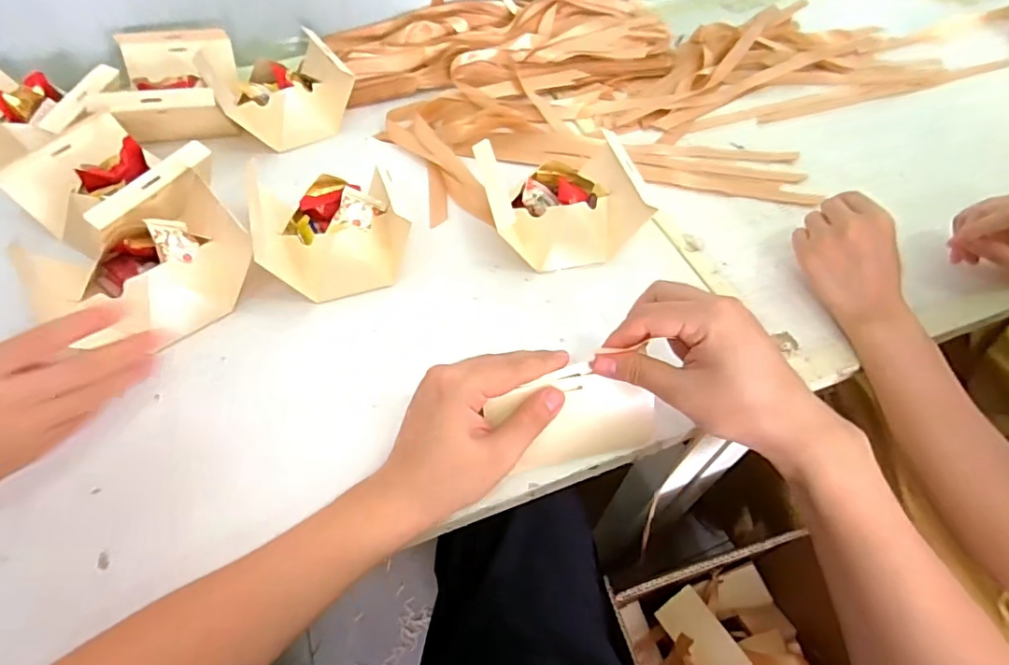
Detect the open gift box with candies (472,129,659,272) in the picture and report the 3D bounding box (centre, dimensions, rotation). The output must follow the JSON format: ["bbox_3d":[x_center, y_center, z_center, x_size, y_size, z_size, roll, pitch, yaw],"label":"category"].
[{"bbox_3d":[0.055,-0.133,0.533,0.154,0.065,0.125,-12,56,-11],"label":"open gift box with candies"}]

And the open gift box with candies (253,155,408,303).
[{"bbox_3d":[-0.163,-0.107,0.503,0.129,0.075,0.131,-11,55,-11],"label":"open gift box with candies"}]

